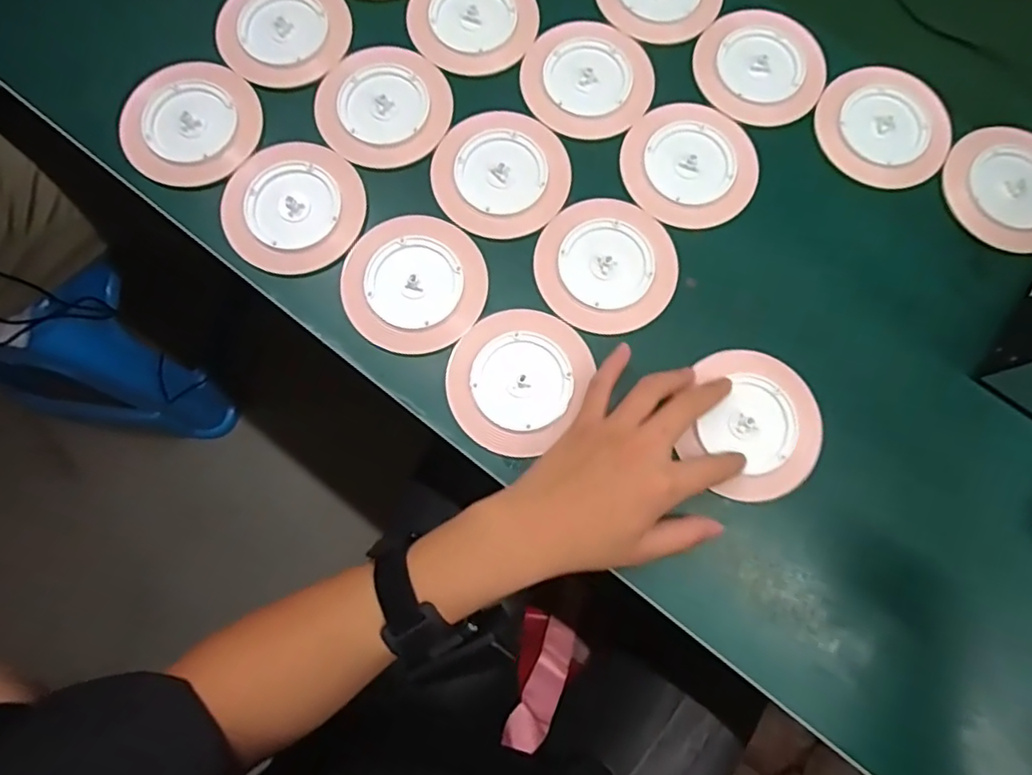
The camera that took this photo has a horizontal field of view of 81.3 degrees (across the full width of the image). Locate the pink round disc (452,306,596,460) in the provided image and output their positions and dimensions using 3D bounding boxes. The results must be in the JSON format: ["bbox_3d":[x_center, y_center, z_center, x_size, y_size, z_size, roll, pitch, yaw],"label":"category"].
[{"bbox_3d":[0.000,-0.007,0.412,0.089,0.006,0.098,24,77,4],"label":"pink round disc"}]

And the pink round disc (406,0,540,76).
[{"bbox_3d":[-0.036,-0.294,0.473,0.099,0.004,0.103,0,77,-1],"label":"pink round disc"}]

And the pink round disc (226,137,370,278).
[{"bbox_3d":[-0.160,-0.132,0.434,0.096,0.005,0.100,0,77,-1],"label":"pink round disc"}]

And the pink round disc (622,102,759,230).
[{"bbox_3d":[0.130,-0.168,0.448,0.097,0.004,0.096,0,77,-1],"label":"pink round disc"}]

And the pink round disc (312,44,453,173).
[{"bbox_3d":[-0.101,-0.214,0.455,0.098,0.004,0.102,0,77,-1],"label":"pink round disc"}]

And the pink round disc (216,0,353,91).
[{"bbox_3d":[-0.182,-0.282,0.468,0.098,0.004,0.099,0,77,-1],"label":"pink round disc"}]

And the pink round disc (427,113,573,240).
[{"bbox_3d":[-0.011,-0.158,0.443,0.097,0.004,0.099,0,77,-1],"label":"pink round disc"}]

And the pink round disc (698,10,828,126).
[{"bbox_3d":[0.190,-0.251,0.468,0.096,0.010,0.097,0,77,-1],"label":"pink round disc"}]

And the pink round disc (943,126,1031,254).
[{"bbox_3d":[0.369,-0.150,0.448,0.093,0.005,0.096,0,77,-1],"label":"pink round disc"}]

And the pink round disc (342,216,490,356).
[{"bbox_3d":[-0.072,-0.076,0.424,0.097,0.004,0.101,0,77,-1],"label":"pink round disc"}]

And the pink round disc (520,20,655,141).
[{"bbox_3d":[0.055,-0.239,0.464,0.097,0.004,0.102,0,77,-1],"label":"pink round disc"}]

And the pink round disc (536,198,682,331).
[{"bbox_3d":[0.064,-0.089,0.431,0.096,0.004,0.101,0,77,-1],"label":"pink round disc"}]

